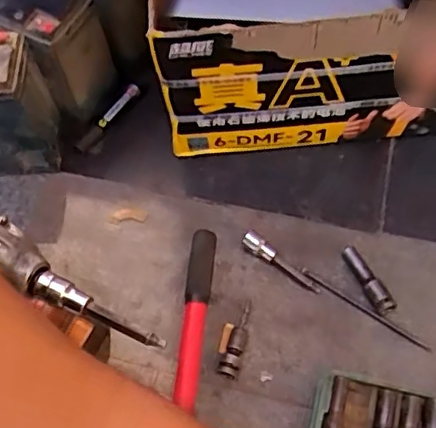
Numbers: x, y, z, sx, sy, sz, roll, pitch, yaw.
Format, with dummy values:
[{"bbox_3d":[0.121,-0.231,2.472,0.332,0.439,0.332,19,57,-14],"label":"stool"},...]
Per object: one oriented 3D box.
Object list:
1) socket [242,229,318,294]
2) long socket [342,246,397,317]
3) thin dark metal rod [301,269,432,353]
[{"bbox_3d":[0.069,0.052,0.659,0.097,0.019,0.018,34,69,19],"label":"socket"},{"bbox_3d":[0.159,0.069,0.640,0.019,0.025,0.081,-27,64,-10],"label":"long socket"},{"bbox_3d":[0.155,0.101,0.639,0.151,0.009,0.010,31,69,18],"label":"thin dark metal rod"}]

